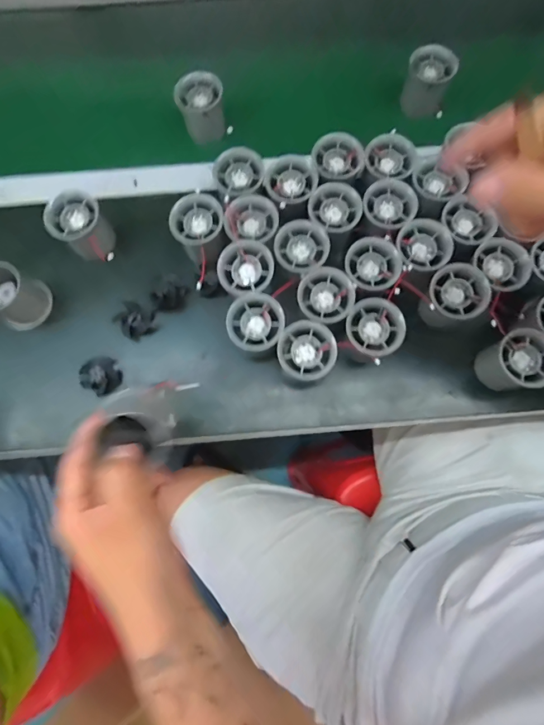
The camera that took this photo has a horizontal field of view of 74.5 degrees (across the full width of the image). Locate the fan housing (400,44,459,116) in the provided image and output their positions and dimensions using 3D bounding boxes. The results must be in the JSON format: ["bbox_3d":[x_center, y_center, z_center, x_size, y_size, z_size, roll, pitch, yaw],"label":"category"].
[{"bbox_3d":[0.197,-0.358,0.458,0.054,0.057,0.054,0,75,1],"label":"fan housing"}]

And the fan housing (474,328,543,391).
[{"bbox_3d":[0.247,0.001,0.363,0.050,0.056,0.054,0,75,1],"label":"fan housing"}]

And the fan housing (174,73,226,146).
[{"bbox_3d":[-0.084,-0.306,0.432,0.053,0.044,0.058,-16,76,-3],"label":"fan housing"}]

